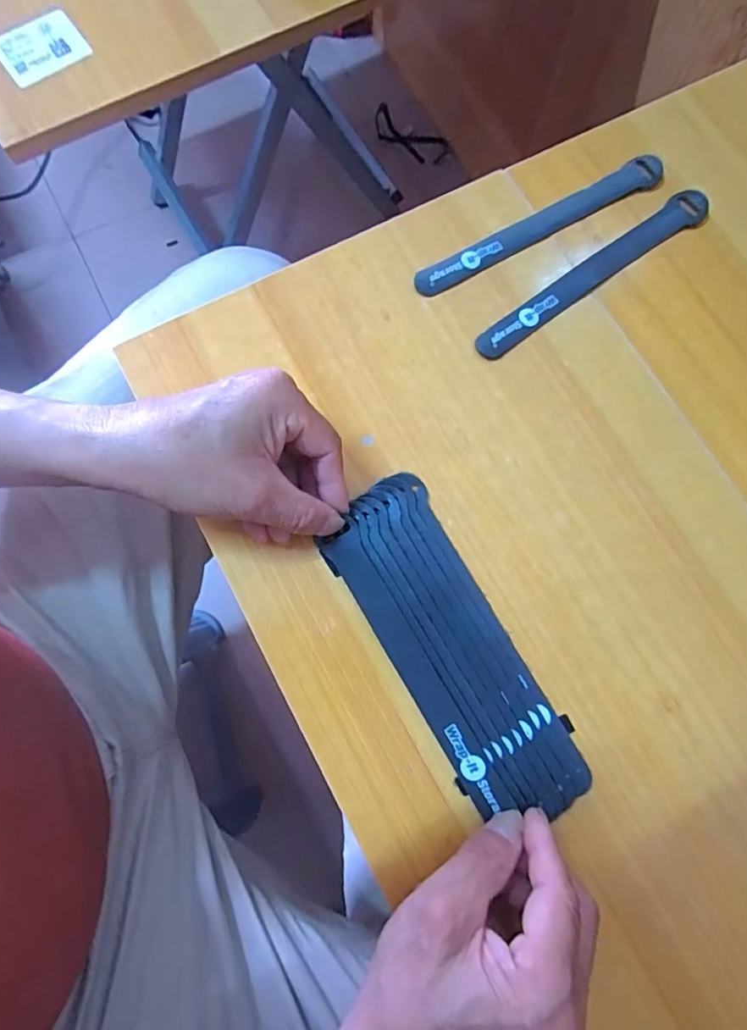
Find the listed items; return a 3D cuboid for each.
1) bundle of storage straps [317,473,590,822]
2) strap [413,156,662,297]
[{"bbox_3d":[0.043,0.073,0.295,0.067,0.012,0.194,-30,80,-7],"label":"bundle of storage straps"},{"bbox_3d":[0.116,-0.201,0.363,0.199,0.004,0.019,-29,79,-7],"label":"strap"}]

